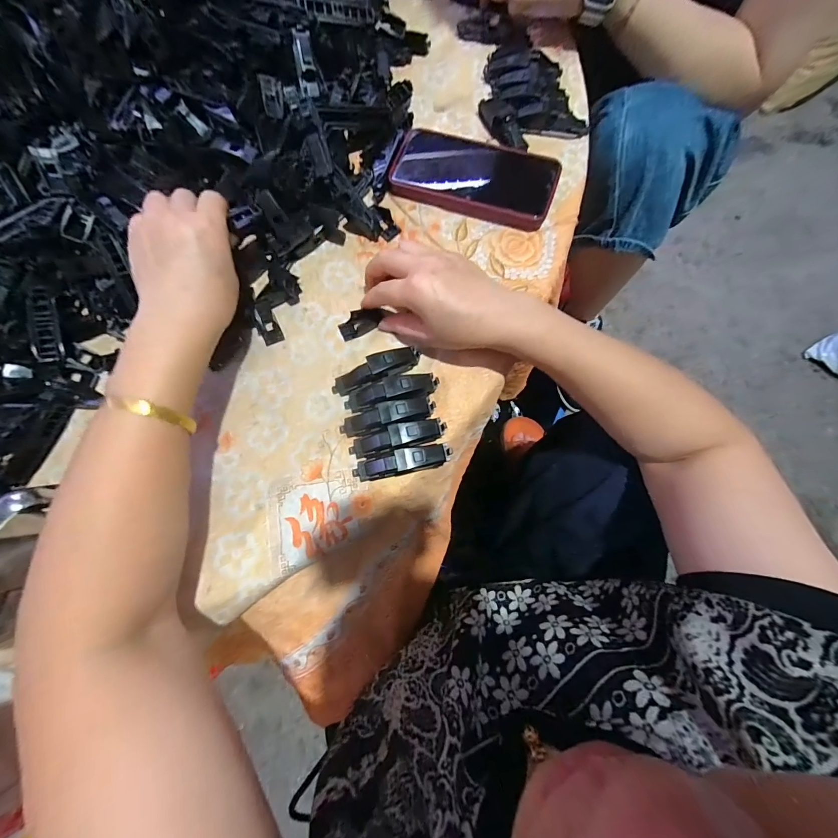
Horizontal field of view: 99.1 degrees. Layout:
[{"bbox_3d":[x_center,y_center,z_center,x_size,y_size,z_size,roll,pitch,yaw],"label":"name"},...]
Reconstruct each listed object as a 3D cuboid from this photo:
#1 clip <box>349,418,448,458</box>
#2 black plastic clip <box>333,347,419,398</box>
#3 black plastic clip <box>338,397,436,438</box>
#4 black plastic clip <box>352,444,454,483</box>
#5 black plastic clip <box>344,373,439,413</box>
[{"bbox_3d":[-0.019,0.016,0.299,0.082,0.021,0.019,-15,81,-2],"label":"clip"},{"bbox_3d":[-0.038,-0.043,0.314,0.081,0.023,0.018,-25,81,-4],"label":"black plastic clip"},{"bbox_3d":[-0.028,-0.003,0.303,0.082,0.020,0.020,-13,81,-2],"label":"black plastic clip"},{"bbox_3d":[-0.014,0.036,0.297,0.082,0.023,0.019,-12,81,-2],"label":"black plastic clip"},{"bbox_3d":[-0.024,-0.024,0.309,0.081,0.021,0.022,-10,81,-2],"label":"black plastic clip"}]

